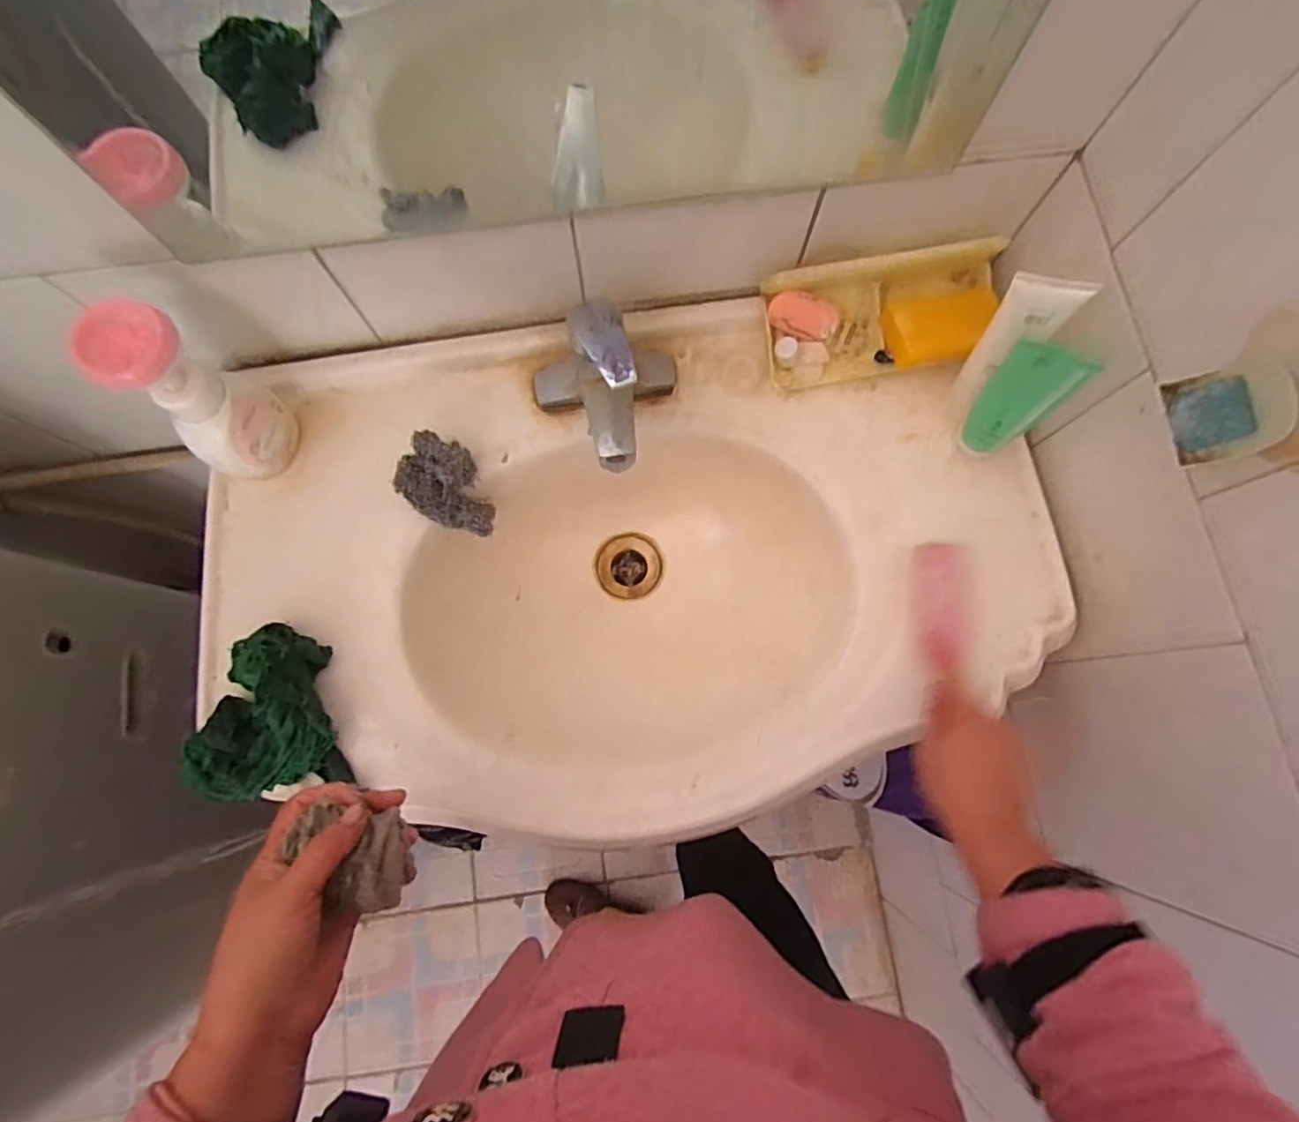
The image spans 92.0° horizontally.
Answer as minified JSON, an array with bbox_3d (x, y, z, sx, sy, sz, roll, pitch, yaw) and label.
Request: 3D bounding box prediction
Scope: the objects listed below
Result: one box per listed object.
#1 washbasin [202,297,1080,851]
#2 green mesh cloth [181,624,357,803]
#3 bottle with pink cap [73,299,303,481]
[{"bbox_3d":[-0.022,0.005,0.629,0.756,0.163,0.465,-11,77,-2],"label":"washbasin"},{"bbox_3d":[-0.329,0.126,0.519,0.120,0.056,0.137,-18,78,-4],"label":"green mesh cloth"},{"bbox_3d":[-0.368,-0.128,0.518,0.061,0.176,0.077,7,77,2],"label":"bottle with pink cap"}]

